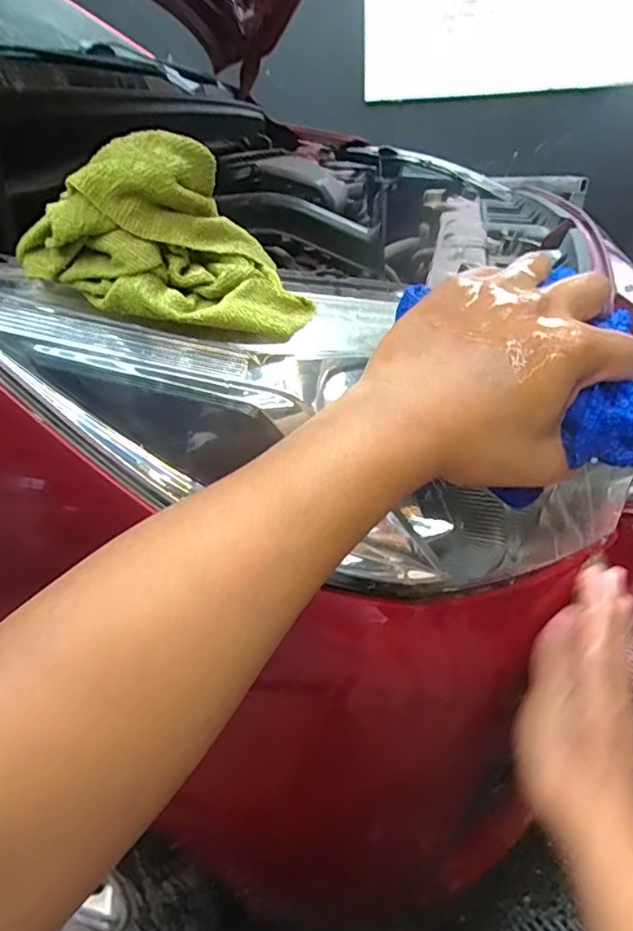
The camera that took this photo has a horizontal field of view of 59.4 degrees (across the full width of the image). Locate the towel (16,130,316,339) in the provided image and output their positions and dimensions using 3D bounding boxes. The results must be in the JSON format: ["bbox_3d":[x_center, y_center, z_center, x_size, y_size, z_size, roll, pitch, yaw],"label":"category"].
[{"bbox_3d":[-0.074,-0.112,0.281,0.139,0.083,0.072,-14,34,-19],"label":"towel"}]

